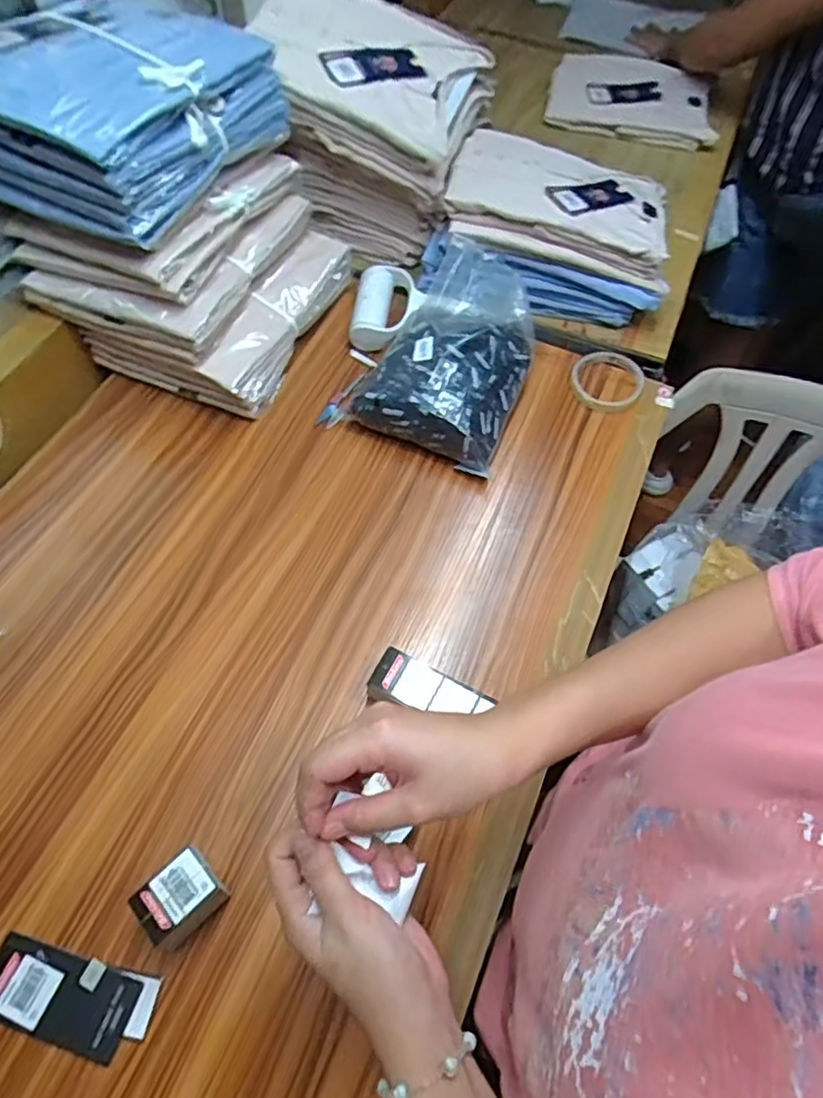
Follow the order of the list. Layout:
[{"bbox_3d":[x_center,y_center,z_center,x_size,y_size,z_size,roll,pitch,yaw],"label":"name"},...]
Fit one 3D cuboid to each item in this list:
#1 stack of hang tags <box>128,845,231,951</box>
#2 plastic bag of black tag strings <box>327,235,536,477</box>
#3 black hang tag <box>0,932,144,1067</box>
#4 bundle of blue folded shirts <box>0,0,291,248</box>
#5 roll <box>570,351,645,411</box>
[{"bbox_3d":[-0.166,0.252,0.448,0.054,0.051,0.043,-34,67,-20],"label":"stack of hang tags"},{"bbox_3d":[0.039,-0.227,0.712,0.192,0.082,0.258,19,61,9],"label":"plastic bag of black tag strings"},{"bbox_3d":[-0.249,0.314,0.435,0.106,0.005,0.050,19,60,6],"label":"black hang tag"},{"bbox_3d":[-0.283,-0.434,0.601,0.223,0.098,0.259,21,61,10],"label":"bundle of blue folded shirts"},{"bbox_3d":[0.235,-0.201,0.736,0.082,0.013,0.093,35,65,16],"label":"roll"}]

